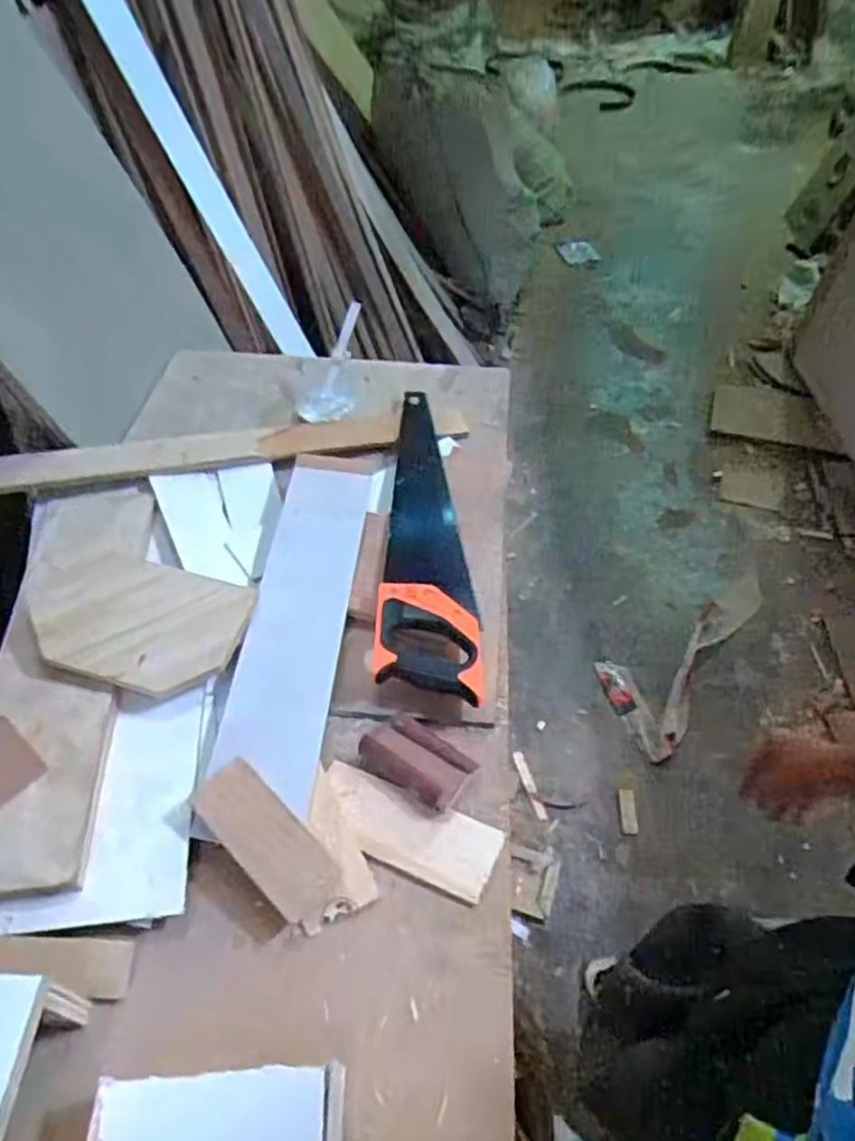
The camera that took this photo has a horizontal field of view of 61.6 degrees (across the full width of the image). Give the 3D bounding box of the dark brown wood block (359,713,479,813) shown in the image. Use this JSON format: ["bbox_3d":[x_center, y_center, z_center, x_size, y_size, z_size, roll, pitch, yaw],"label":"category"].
[{"bbox_3d":[-0.009,0.186,0.716,0.110,0.024,0.064,27,52,22],"label":"dark brown wood block"}]

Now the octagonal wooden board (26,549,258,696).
[{"bbox_3d":[-0.306,0.052,0.751,0.213,0.013,0.129,15,70,-1],"label":"octagonal wooden board"}]

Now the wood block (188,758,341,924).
[{"bbox_3d":[-0.144,0.240,0.646,0.149,0.013,0.061,42,72,13],"label":"wood block"}]

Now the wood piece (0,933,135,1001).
[{"bbox_3d":[-0.334,0.321,0.591,0.174,0.005,0.041,8,64,-4],"label":"wood piece"}]

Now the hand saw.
[{"bbox_3d":[0.004,-0.067,0.908,0.113,0.026,0.510,1,47,0],"label":"hand saw"}]

